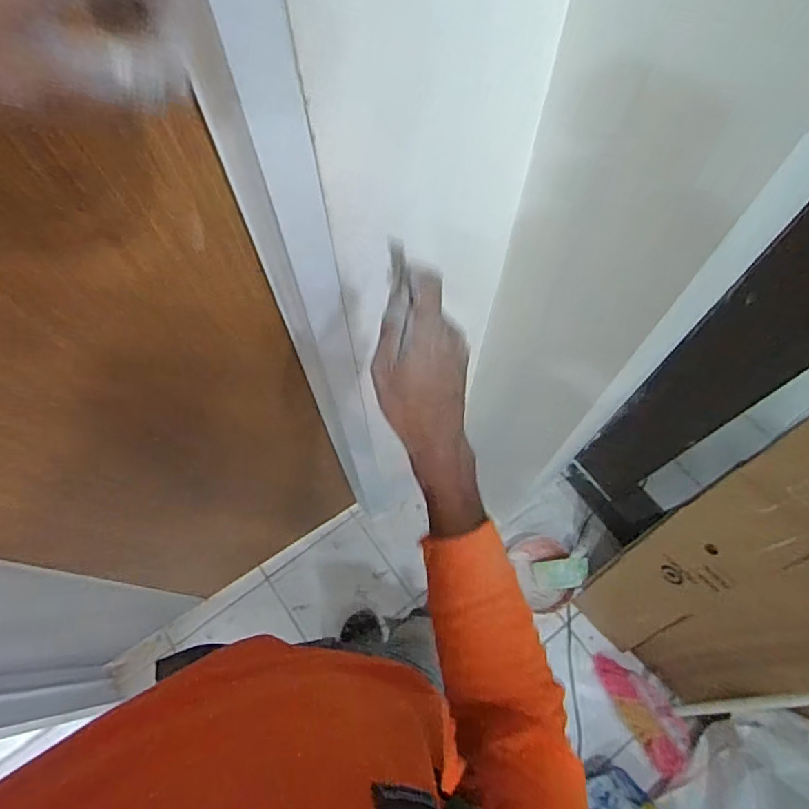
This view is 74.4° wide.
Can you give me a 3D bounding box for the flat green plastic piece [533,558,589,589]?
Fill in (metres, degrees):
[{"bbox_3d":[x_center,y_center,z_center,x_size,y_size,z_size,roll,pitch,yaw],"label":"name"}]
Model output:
[{"bbox_3d":[0.419,0.451,1.424,0.139,0.018,0.073,-10,80,14],"label":"flat green plastic piece"}]

